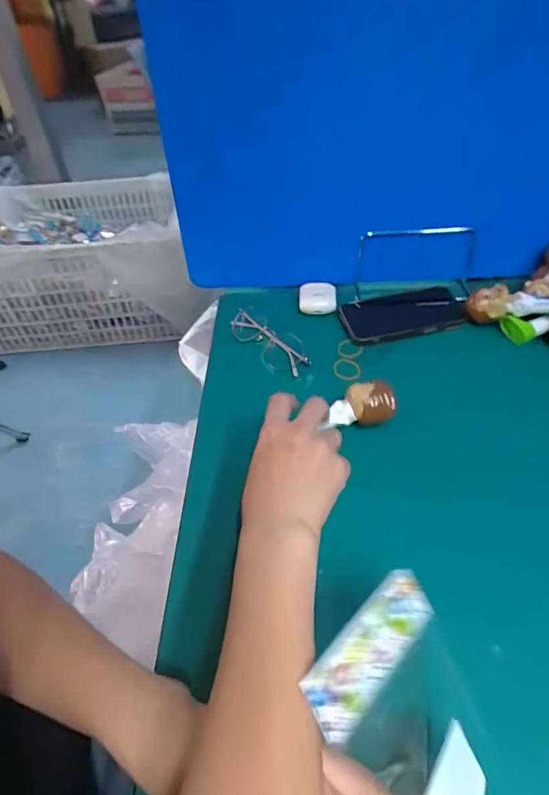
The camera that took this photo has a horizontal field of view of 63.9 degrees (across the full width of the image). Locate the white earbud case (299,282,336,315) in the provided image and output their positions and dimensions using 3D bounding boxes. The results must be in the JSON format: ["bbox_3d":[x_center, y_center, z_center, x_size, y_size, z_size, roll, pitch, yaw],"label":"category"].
[{"bbox_3d":[0.056,-0.129,0.575,0.047,0.023,0.046,0,44,4],"label":"white earbud case"}]

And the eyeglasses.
[{"bbox_3d":[-0.009,-0.071,0.526,0.045,0.023,0.131,-23,47,-19],"label":"eyeglasses"}]

